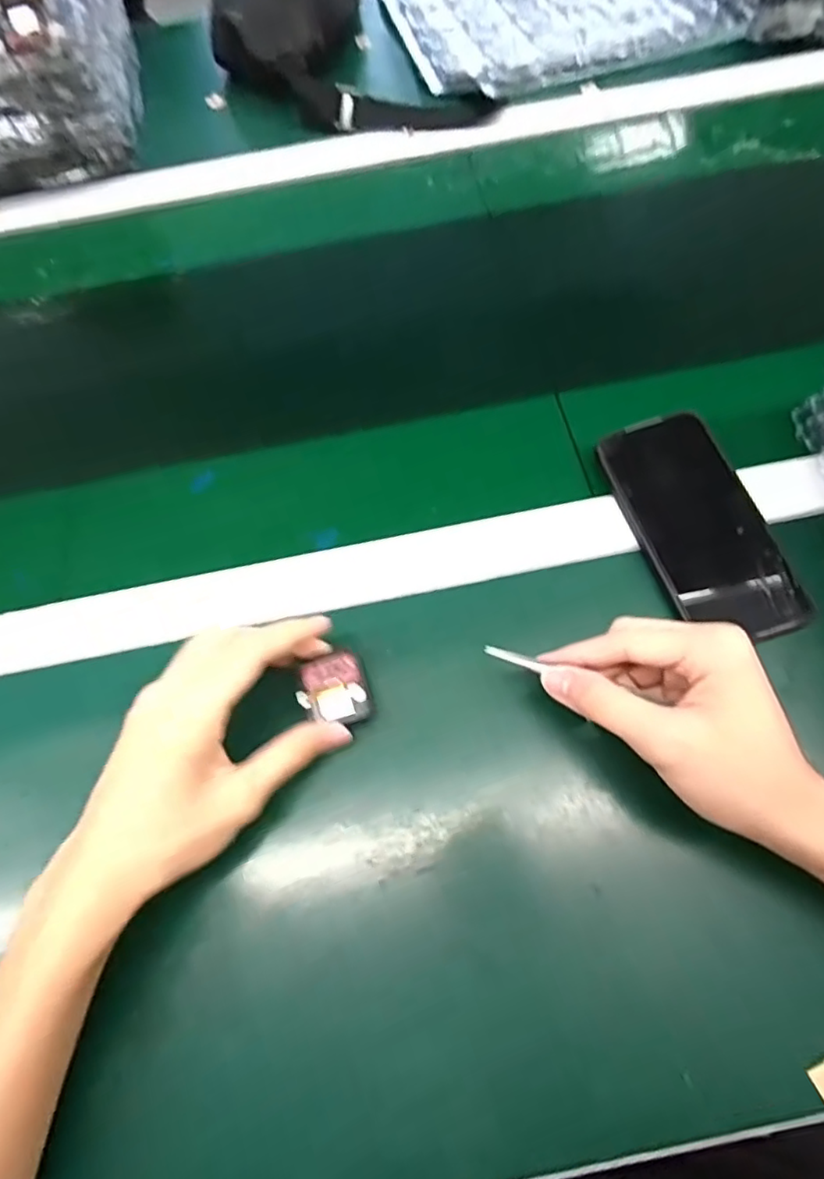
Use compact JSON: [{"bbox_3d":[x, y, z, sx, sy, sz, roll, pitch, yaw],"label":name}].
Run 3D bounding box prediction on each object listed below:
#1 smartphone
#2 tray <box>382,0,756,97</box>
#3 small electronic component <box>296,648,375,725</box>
[{"bbox_3d":[0.185,-0.044,0.397,0.077,0.009,0.160,-17,66,-4],"label":"smartphone"},{"bbox_3d":[0.138,-0.636,0.649,0.324,0.025,0.302,-16,66,-4],"label":"tray"},{"bbox_3d":[-0.045,0.058,0.358,0.039,0.006,0.042,-20,67,-5],"label":"small electronic component"}]

